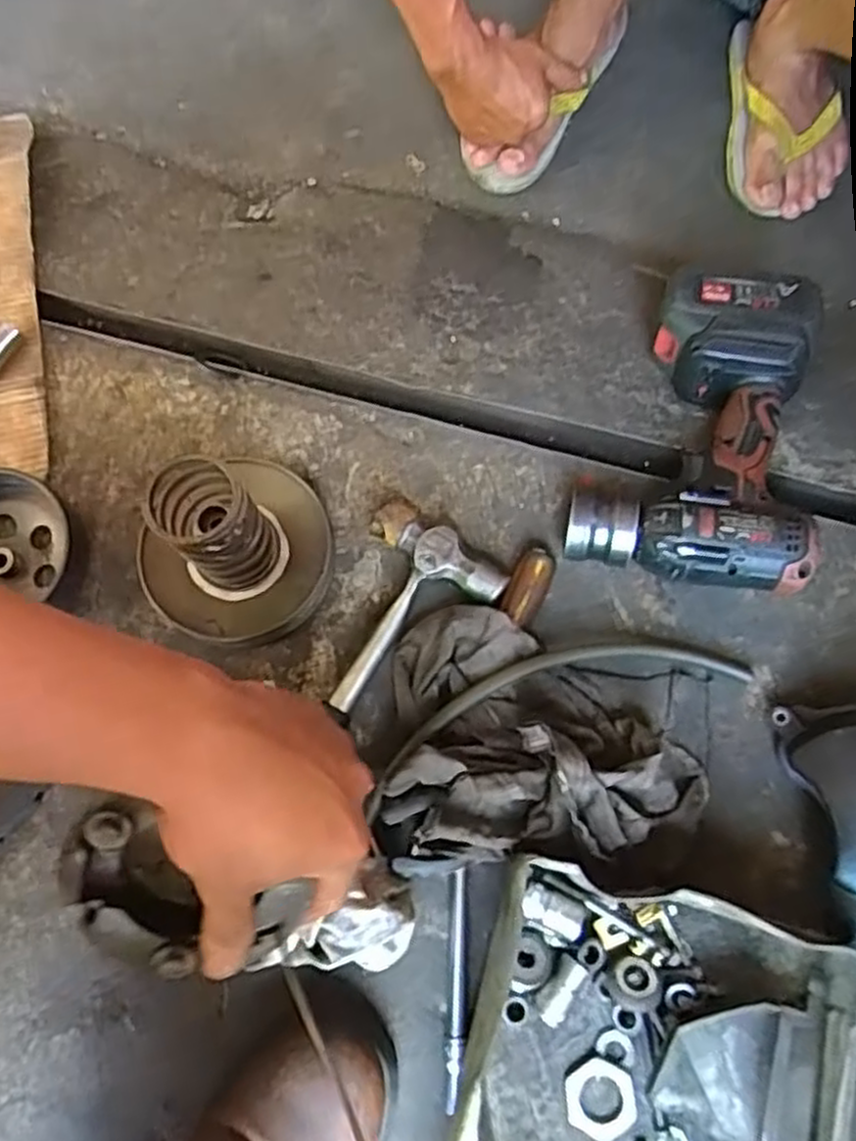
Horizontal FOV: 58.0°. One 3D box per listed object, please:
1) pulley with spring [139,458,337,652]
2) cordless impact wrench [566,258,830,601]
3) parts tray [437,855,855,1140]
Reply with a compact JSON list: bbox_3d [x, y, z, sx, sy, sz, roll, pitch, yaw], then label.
[{"bbox_3d":[-0.130,-0.023,0.519,0.119,0.123,0.126,41,77,12],"label":"pulley with spring"},{"bbox_3d":[0.198,-0.108,0.569,0.162,0.066,0.244,12,73,5],"label":"cordless impact wrench"},{"bbox_3d":[0.122,0.328,0.432,0.224,0.074,0.285,16,73,6],"label":"parts tray"}]

